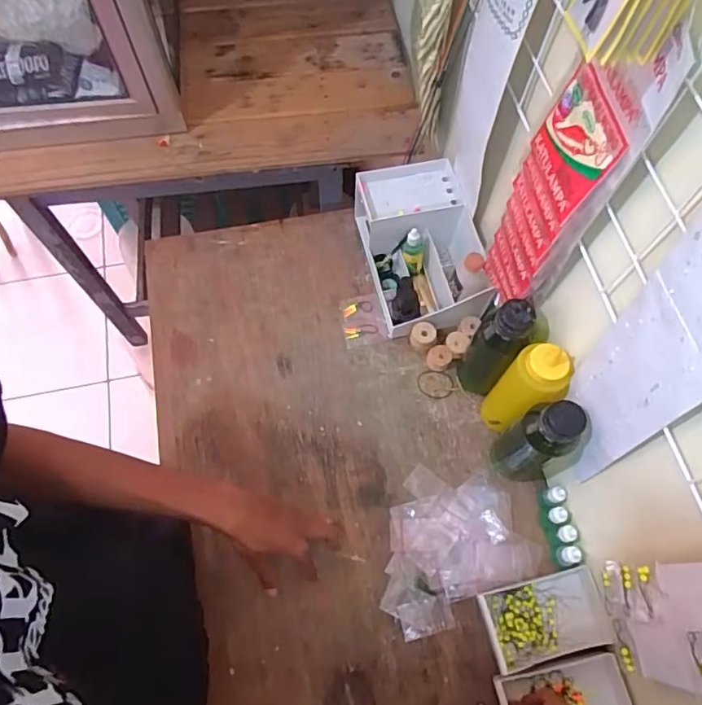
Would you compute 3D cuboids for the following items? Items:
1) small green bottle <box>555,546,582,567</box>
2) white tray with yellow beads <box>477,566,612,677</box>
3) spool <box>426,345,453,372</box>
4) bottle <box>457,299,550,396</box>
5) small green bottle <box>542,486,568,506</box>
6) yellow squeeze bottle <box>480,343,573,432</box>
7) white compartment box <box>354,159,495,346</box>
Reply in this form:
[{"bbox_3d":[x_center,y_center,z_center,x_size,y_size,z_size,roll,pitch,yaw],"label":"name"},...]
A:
[{"bbox_3d":[0.261,0.244,0.637,0.023,0.043,0.021,-4,67,-2],"label":"small green bottle"},{"bbox_3d":[0.231,0.310,0.620,0.143,0.028,0.082,-13,68,-6],"label":"white tray with yellow beads"},{"bbox_3d":[0.126,0.009,0.755,0.033,0.022,0.033,0,67,-1],"label":"spool"},{"bbox_3d":[0.186,-0.005,0.671,0.068,0.190,0.065,0,67,-1],"label":"bottle"},{"bbox_3d":[0.251,0.181,0.666,0.021,0.048,0.020,-18,69,-8],"label":"small green bottle"},{"bbox_3d":[0.206,0.051,0.647,0.058,0.192,0.060,0,67,-1],"label":"yellow squeeze bottle"},{"bbox_3d":[0.101,-0.152,0.772,0.140,0.125,0.240,-11,68,-5],"label":"white compartment box"}]

